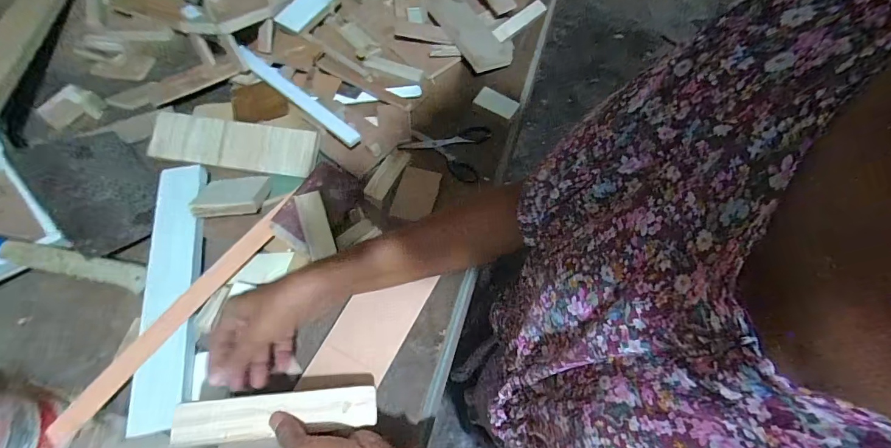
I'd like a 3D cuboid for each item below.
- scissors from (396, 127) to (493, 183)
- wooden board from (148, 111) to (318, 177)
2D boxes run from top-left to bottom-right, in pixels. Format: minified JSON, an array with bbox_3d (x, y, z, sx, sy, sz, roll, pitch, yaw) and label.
[{"bbox_3d":[0.006,-0.116,0.552,0.119,0.012,0.095,25,65,11],"label":"scissors"},{"bbox_3d":[-0.296,-0.112,0.535,0.230,0.009,0.066,8,86,2],"label":"wooden board"}]

